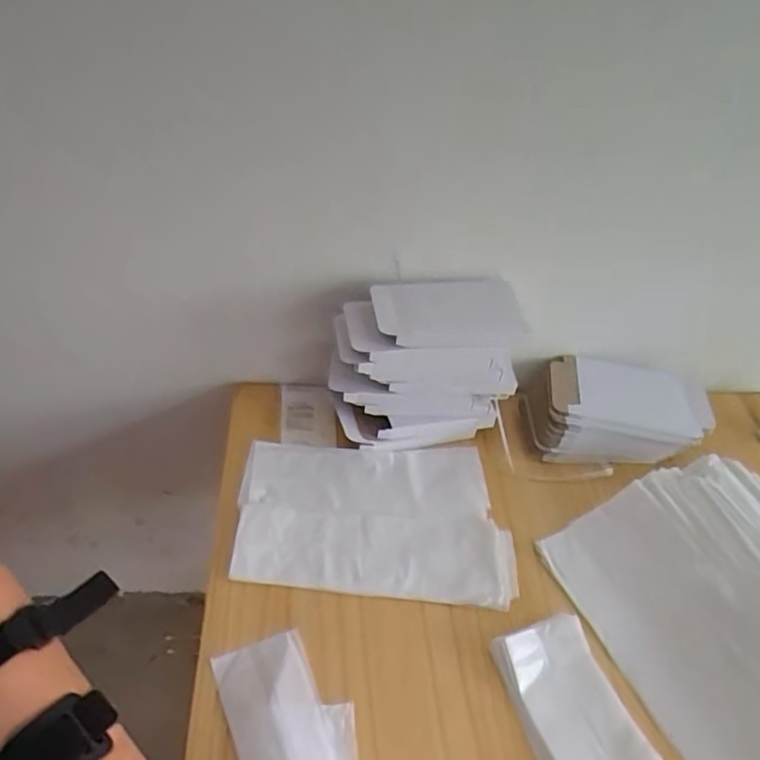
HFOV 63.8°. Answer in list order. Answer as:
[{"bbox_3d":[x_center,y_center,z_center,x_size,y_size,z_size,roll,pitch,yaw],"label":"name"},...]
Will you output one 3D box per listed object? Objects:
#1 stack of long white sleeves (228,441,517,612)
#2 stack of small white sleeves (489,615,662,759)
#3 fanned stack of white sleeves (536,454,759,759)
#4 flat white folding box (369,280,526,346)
[{"bbox_3d":[-0.006,0.135,0.614,0.262,0.013,0.174,2,44,-4],"label":"stack of long white sleeves"},{"bbox_3d":[0.155,0.264,0.499,0.084,0.021,0.130,-11,46,-17],"label":"stack of small white sleeves"},{"bbox_3d":[0.359,0.207,0.549,0.301,0.068,0.312,-14,47,-20],"label":"fanned stack of white sleeves"},{"bbox_3d":[0.074,-0.069,0.642,0.156,0.021,0.089,-1,42,-8],"label":"flat white folding box"}]

